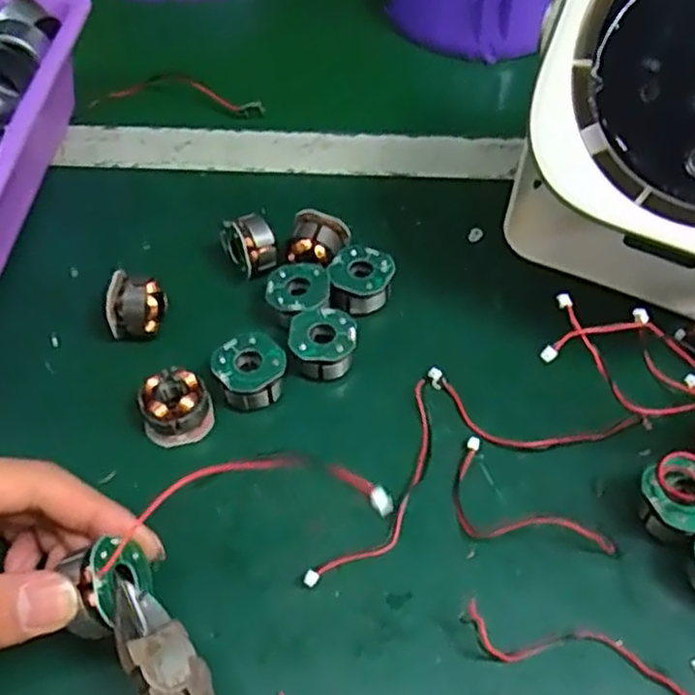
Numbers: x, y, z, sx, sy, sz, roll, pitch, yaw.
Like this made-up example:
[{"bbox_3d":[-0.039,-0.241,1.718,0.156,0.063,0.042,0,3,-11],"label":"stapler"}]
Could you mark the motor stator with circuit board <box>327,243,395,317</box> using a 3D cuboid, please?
[{"bbox_3d":[0.007,-0.034,0.376,0.032,0.021,0.031,-1,52,1],"label":"motor stator with circuit board"}]

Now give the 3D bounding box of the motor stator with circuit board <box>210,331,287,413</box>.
[{"bbox_3d":[-0.044,0.012,0.344,0.032,0.023,0.029,-19,54,-13],"label":"motor stator with circuit board"}]

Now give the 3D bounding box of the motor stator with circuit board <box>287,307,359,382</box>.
[{"bbox_3d":[-0.011,0.000,0.353,0.031,0.021,0.030,-1,52,1],"label":"motor stator with circuit board"}]

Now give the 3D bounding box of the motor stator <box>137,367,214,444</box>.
[{"bbox_3d":[-0.077,0.028,0.333,0.030,0.021,0.028,-1,52,1],"label":"motor stator"}]

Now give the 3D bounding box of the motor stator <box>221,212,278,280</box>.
[{"bbox_3d":[-0.051,-0.051,0.388,0.025,0.030,0.025,-15,53,-10],"label":"motor stator"}]

